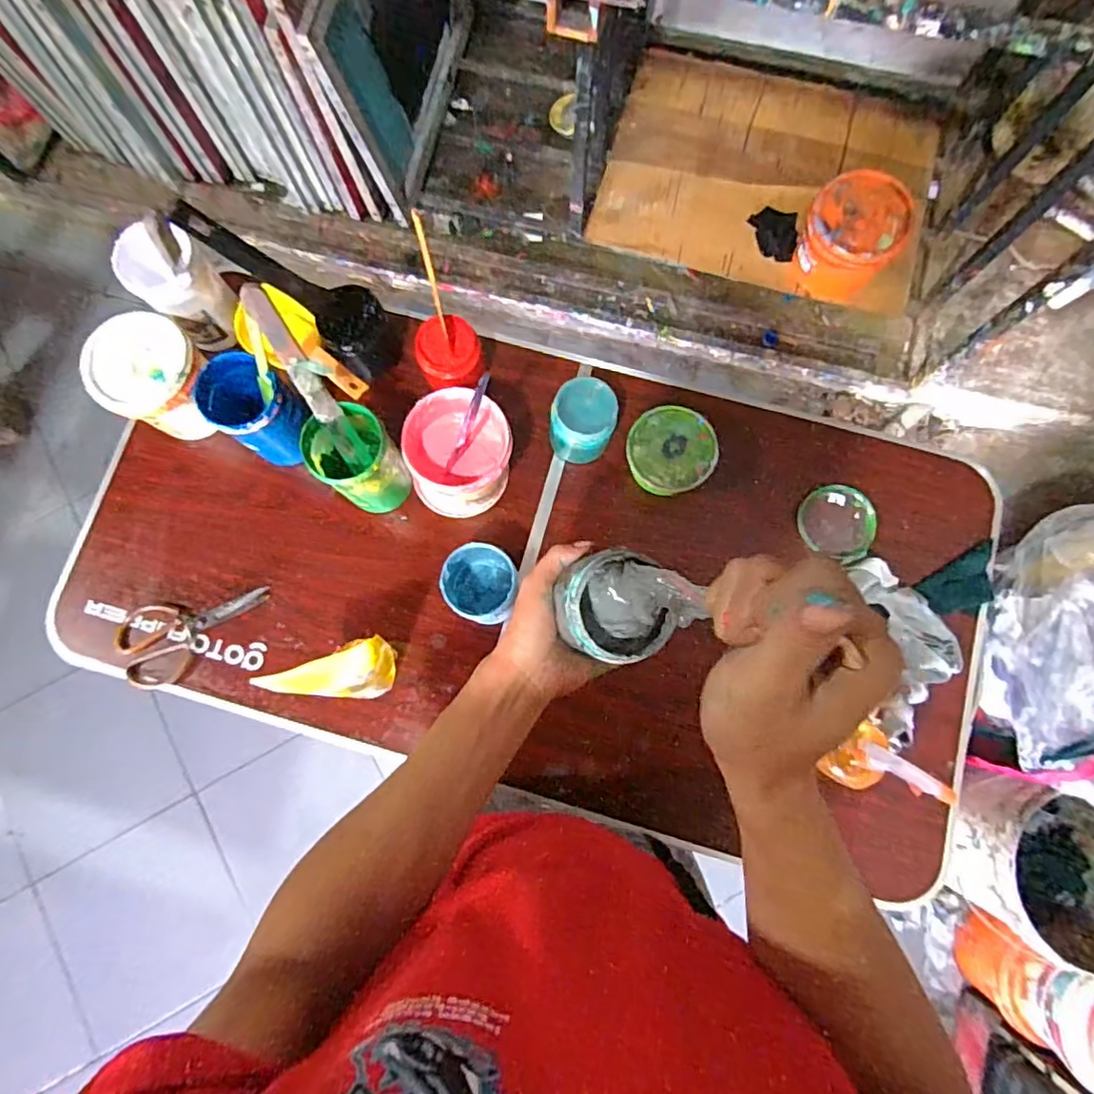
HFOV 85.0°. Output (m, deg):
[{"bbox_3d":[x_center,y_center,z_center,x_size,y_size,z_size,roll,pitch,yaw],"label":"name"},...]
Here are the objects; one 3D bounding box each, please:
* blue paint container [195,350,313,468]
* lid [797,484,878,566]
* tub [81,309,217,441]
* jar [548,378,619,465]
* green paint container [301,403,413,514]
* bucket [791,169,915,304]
[{"bbox_3d":[-0.366,-0.173,0.766,0.098,0.120,0.090,28,81,5],"label":"blue paint container"},{"bbox_3d":[0.395,-0.032,0.810,0.095,0.023,0.105,15,80,3],"label":"lid"},{"bbox_3d":[-0.503,-0.216,0.785,0.124,0.134,0.123,0,80,0],"label":"tub"},{"bbox_3d":[0.046,-0.160,0.782,0.079,0.098,0.082,0,80,0],"label":"jar"},{"bbox_3d":[-0.236,-0.108,0.758,0.094,0.144,0.098,0,80,0],"label":"green paint container"},{"bbox_3d":[0.703,-0.717,1.424,0.221,0.217,0.223,38,82,7],"label":"bucket"}]

